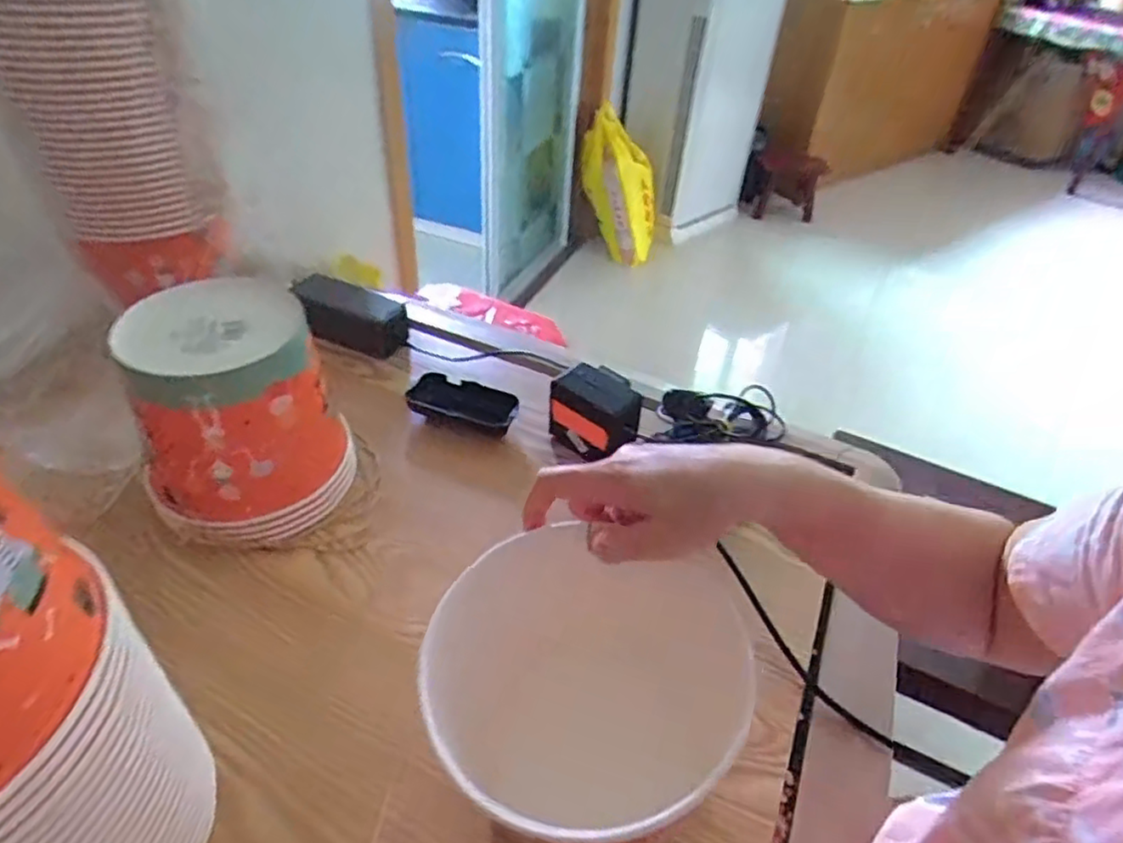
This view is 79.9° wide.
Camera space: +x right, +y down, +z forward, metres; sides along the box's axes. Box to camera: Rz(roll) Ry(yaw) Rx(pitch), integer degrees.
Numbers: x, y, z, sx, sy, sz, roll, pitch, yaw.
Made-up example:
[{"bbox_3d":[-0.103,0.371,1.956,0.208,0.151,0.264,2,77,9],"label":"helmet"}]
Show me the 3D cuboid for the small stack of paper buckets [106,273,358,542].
[{"bbox_3d":[-0.249,0.001,0.528,0.139,0.155,0.122,0,40,-5],"label":"small stack of paper buckets"}]

